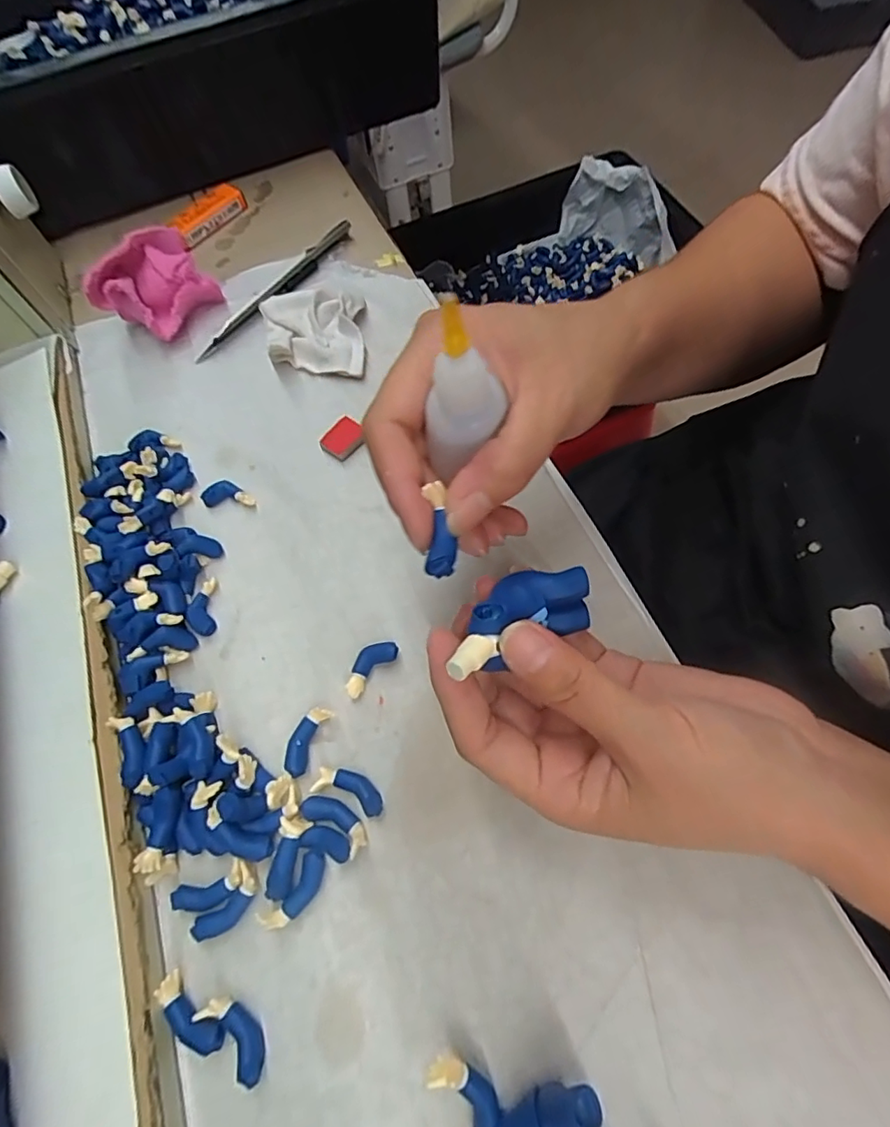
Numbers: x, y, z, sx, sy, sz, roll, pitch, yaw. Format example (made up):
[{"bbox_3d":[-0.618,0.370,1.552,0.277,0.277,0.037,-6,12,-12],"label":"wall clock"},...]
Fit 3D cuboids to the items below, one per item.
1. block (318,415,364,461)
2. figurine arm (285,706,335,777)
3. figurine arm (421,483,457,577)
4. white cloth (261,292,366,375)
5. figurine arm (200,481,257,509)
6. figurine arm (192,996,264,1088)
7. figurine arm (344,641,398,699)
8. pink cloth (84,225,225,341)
[{"bbox_3d":[-0.054,-0.068,0.296,0.019,0.008,0.023,34,72,19],"label":"block"},{"bbox_3d":[-0.058,0.074,0.226,0.011,0.007,0.028,20,68,14],"label":"figurine arm"},{"bbox_3d":[-0.002,-0.010,0.168,0.009,0.007,0.028,-4,71,-1],"label":"figurine arm"},{"bbox_3d":[-0.079,-0.137,0.325,0.059,0.017,0.055,-5,64,3],"label":"white cloth"},{"bbox_3d":[-0.114,-0.037,0.286,0.028,0.006,0.012,-1,64,5],"label":"figurine arm"},{"bbox_3d":[-0.071,0.161,0.186,0.028,0.007,0.013,40,74,21],"label":"figurine arm"},{"bbox_3d":[-0.034,0.045,0.239,0.028,0.007,0.013,-42,68,-14],"label":"figurine arm"},{"bbox_3d":[-0.182,-0.173,0.337,0.068,0.043,0.059,-35,66,-11],"label":"pink cloth"}]

